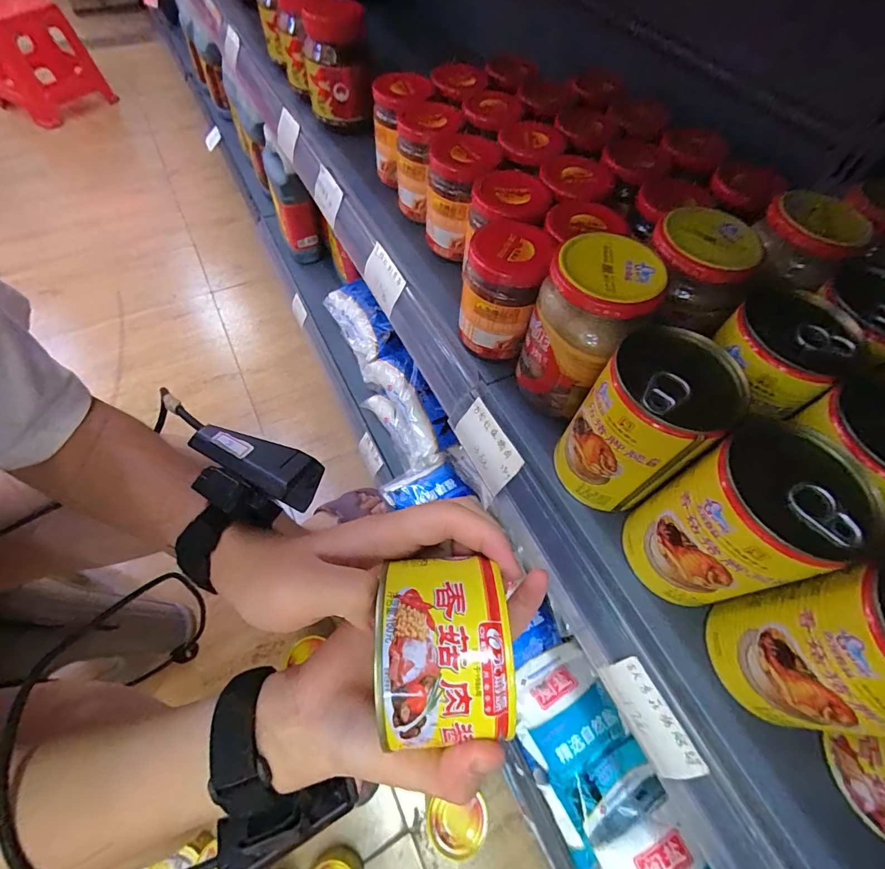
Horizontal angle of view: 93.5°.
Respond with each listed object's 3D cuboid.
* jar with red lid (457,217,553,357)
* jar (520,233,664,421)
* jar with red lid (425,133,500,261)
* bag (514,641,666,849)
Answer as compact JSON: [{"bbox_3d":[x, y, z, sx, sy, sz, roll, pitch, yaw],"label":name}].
[{"bbox_3d":[0.047,-0.114,0.333,0.057,0.086,0.062,2,60,-3],"label":"jar with red lid"},{"bbox_3d":[0.098,-0.076,0.297,0.064,0.108,0.070,2,60,-3],"label":"jar"},{"bbox_3d":[0.016,-0.223,0.397,0.061,0.081,0.067,2,60,-3],"label":"jar with red lid"},{"bbox_3d":[0.148,0.336,0.467,0.109,0.059,0.161,-21,63,-15],"label":"bag"}]

